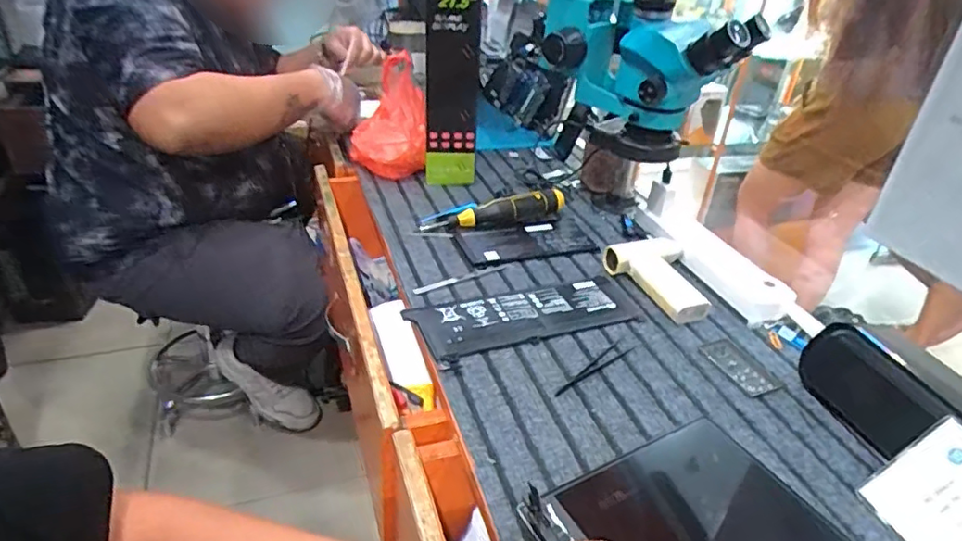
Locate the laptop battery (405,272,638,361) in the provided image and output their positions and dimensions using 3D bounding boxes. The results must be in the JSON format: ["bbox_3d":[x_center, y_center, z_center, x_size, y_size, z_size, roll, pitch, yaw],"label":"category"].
[{"bbox_3d":[0.058,0.050,0.678,0.263,0.007,0.095,-9,35,-21],"label":"laptop battery"}]

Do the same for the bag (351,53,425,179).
[{"bbox_3d":[-0.155,-0.258,0.983,0.123,0.166,0.156,-2,33,-12],"label":"bag"}]

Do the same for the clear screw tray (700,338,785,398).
[{"bbox_3d":[0.278,0.102,0.629,0.051,0.004,0.084,-7,34,-19],"label":"clear screw tray"}]

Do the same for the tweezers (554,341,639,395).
[{"bbox_3d":[0.119,0.102,0.607,0.019,0.004,0.121,30,40,34],"label":"tweezers"}]

